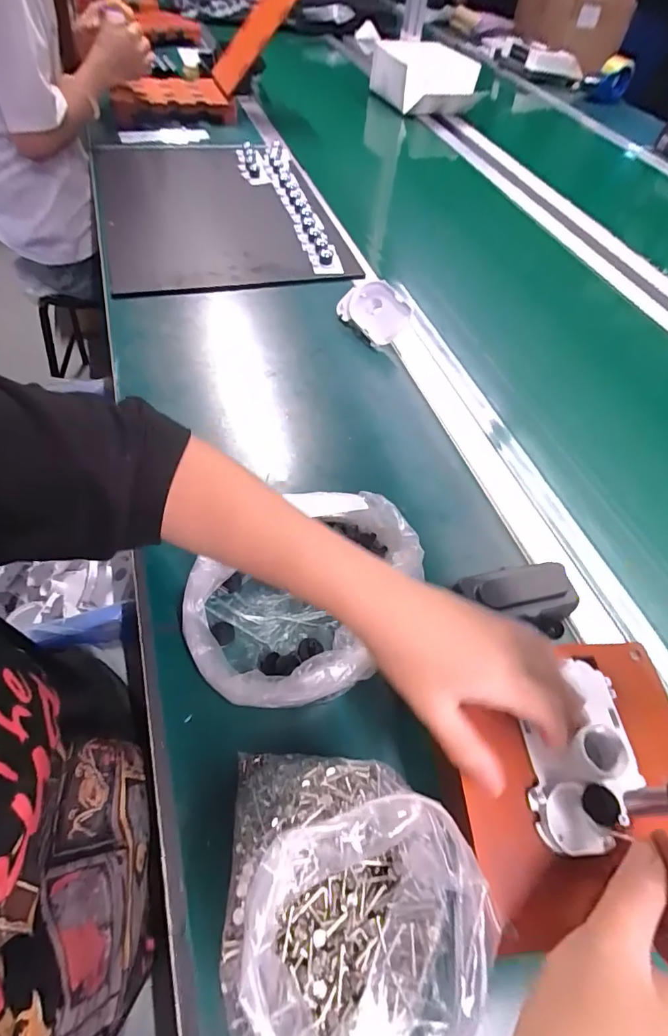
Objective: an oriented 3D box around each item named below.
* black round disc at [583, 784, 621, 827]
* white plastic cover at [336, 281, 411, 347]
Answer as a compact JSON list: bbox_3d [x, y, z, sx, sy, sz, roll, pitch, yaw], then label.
[{"bbox_3d":[0.152,0.162,0.254,0.019,0.009,0.017,25,57,12],"label":"black round disc"},{"bbox_3d":[0.055,-0.276,0.613,0.053,0.052,0.102,-35,64,-25],"label":"white plastic cover"}]

